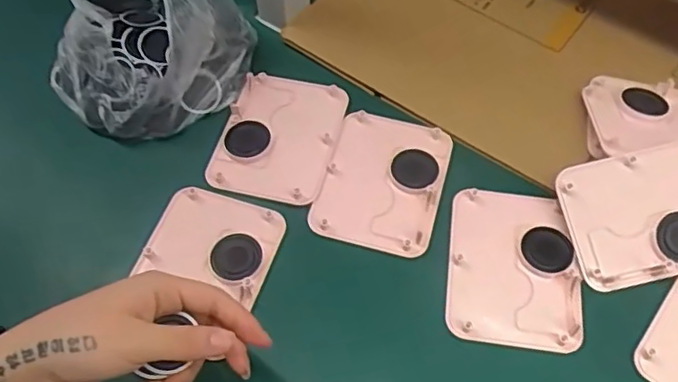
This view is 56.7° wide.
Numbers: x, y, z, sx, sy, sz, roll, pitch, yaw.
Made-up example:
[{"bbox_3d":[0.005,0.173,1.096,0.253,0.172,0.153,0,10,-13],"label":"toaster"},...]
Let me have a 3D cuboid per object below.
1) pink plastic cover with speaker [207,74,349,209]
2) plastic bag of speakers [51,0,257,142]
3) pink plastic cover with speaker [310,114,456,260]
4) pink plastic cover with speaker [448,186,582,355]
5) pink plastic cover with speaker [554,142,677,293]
[{"bbox_3d":[-0.051,-0.047,0.542,0.095,0.012,0.125,13,58,9],"label":"pink plastic cover with speaker"},{"bbox_3d":[-0.185,-0.160,0.557,0.166,0.120,0.203,-29,62,-17],"label":"plastic bag of speakers"},{"bbox_3d":[0.037,-0.011,0.518,0.095,0.010,0.122,15,59,10],"label":"pink plastic cover with speaker"},{"bbox_3d":[0.132,0.056,0.477,0.094,0.009,0.122,7,57,5],"label":"pink plastic cover with speaker"},{"bbox_3d":[0.237,0.017,0.476,0.125,0.009,0.097,-13,78,0],"label":"pink plastic cover with speaker"}]

